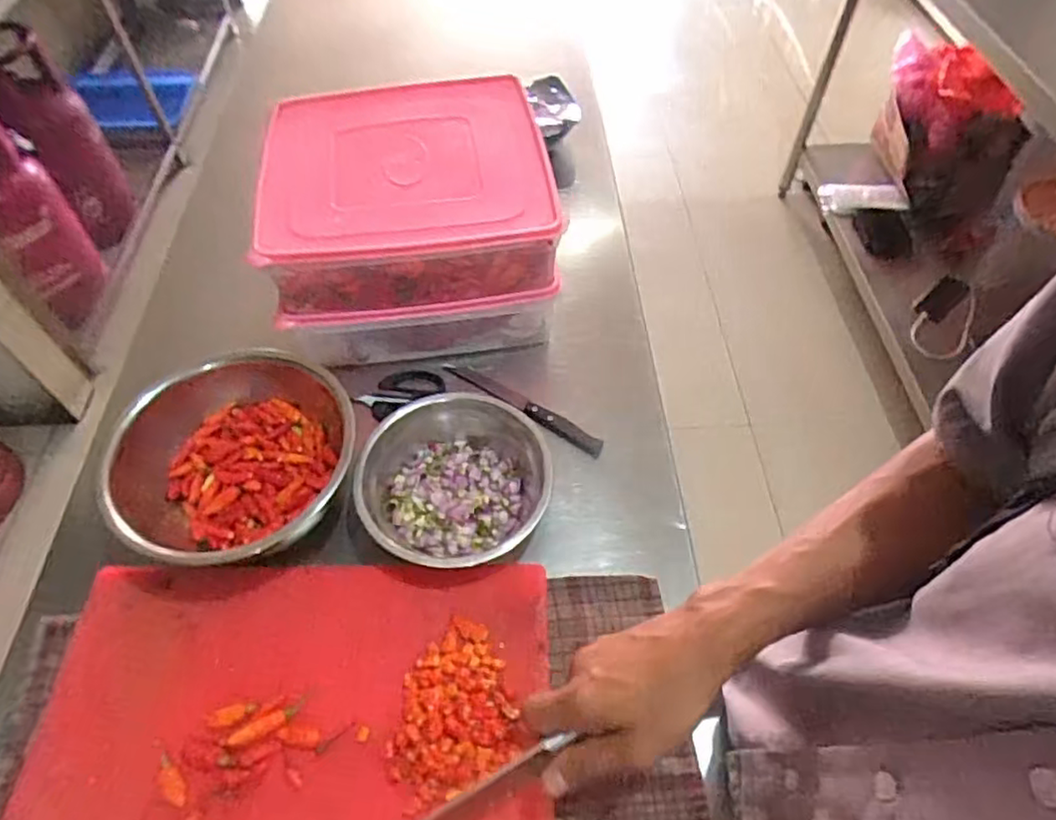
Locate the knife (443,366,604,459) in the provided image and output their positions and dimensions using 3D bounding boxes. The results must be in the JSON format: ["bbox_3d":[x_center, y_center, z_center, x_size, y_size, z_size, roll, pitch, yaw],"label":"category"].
[{"bbox_3d":[-0.006,-0.003,0.691,0.188,0.018,0.027,26,58,17],"label":"knife"}]

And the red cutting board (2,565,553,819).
[{"bbox_3d":[-0.181,0.256,0.494,0.386,0.023,0.282,0,55,0],"label":"red cutting board"}]

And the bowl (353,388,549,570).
[{"bbox_3d":[-0.066,0.067,0.605,0.166,0.057,0.164,0,55,0],"label":"bowl"}]

